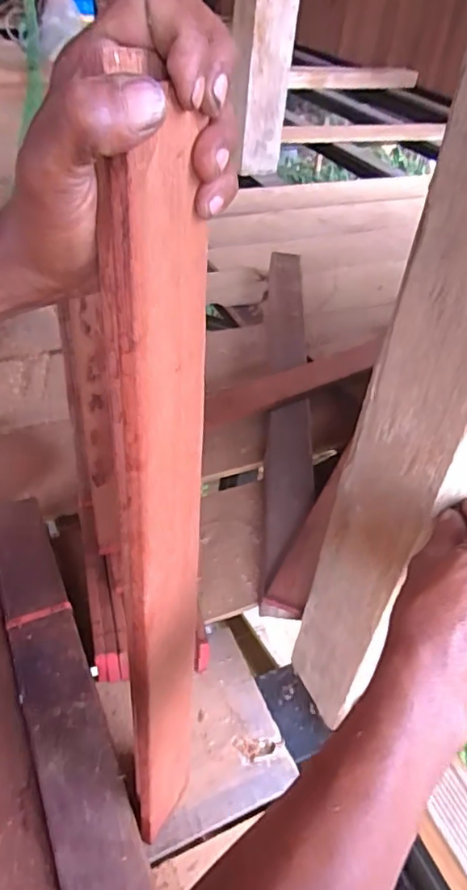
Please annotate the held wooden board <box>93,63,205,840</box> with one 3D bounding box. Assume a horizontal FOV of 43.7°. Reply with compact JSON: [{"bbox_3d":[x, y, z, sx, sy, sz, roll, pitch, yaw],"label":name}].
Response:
[{"bbox_3d":[-0.046,0.097,0.386,0.021,0.545,0.074,23,39,26],"label":"held wooden board"}]

